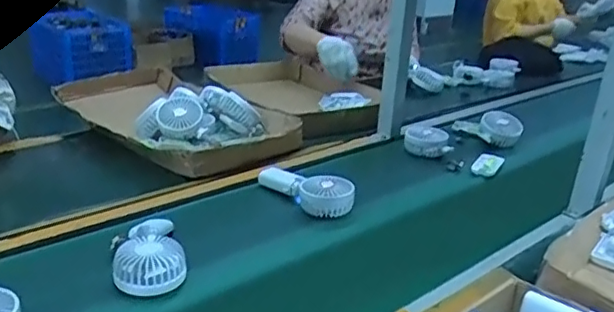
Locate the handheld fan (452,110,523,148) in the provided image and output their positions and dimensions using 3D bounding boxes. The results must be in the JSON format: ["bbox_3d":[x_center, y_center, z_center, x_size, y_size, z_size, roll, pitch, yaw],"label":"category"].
[{"bbox_3d":[0.406,-0.065,1.339,0.060,0.084,0.157,-17,30,-35],"label":"handheld fan"}]

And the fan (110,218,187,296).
[{"bbox_3d":[-0.203,0.127,0.759,0.086,0.040,0.120,-2,25,-18],"label":"fan"}]

